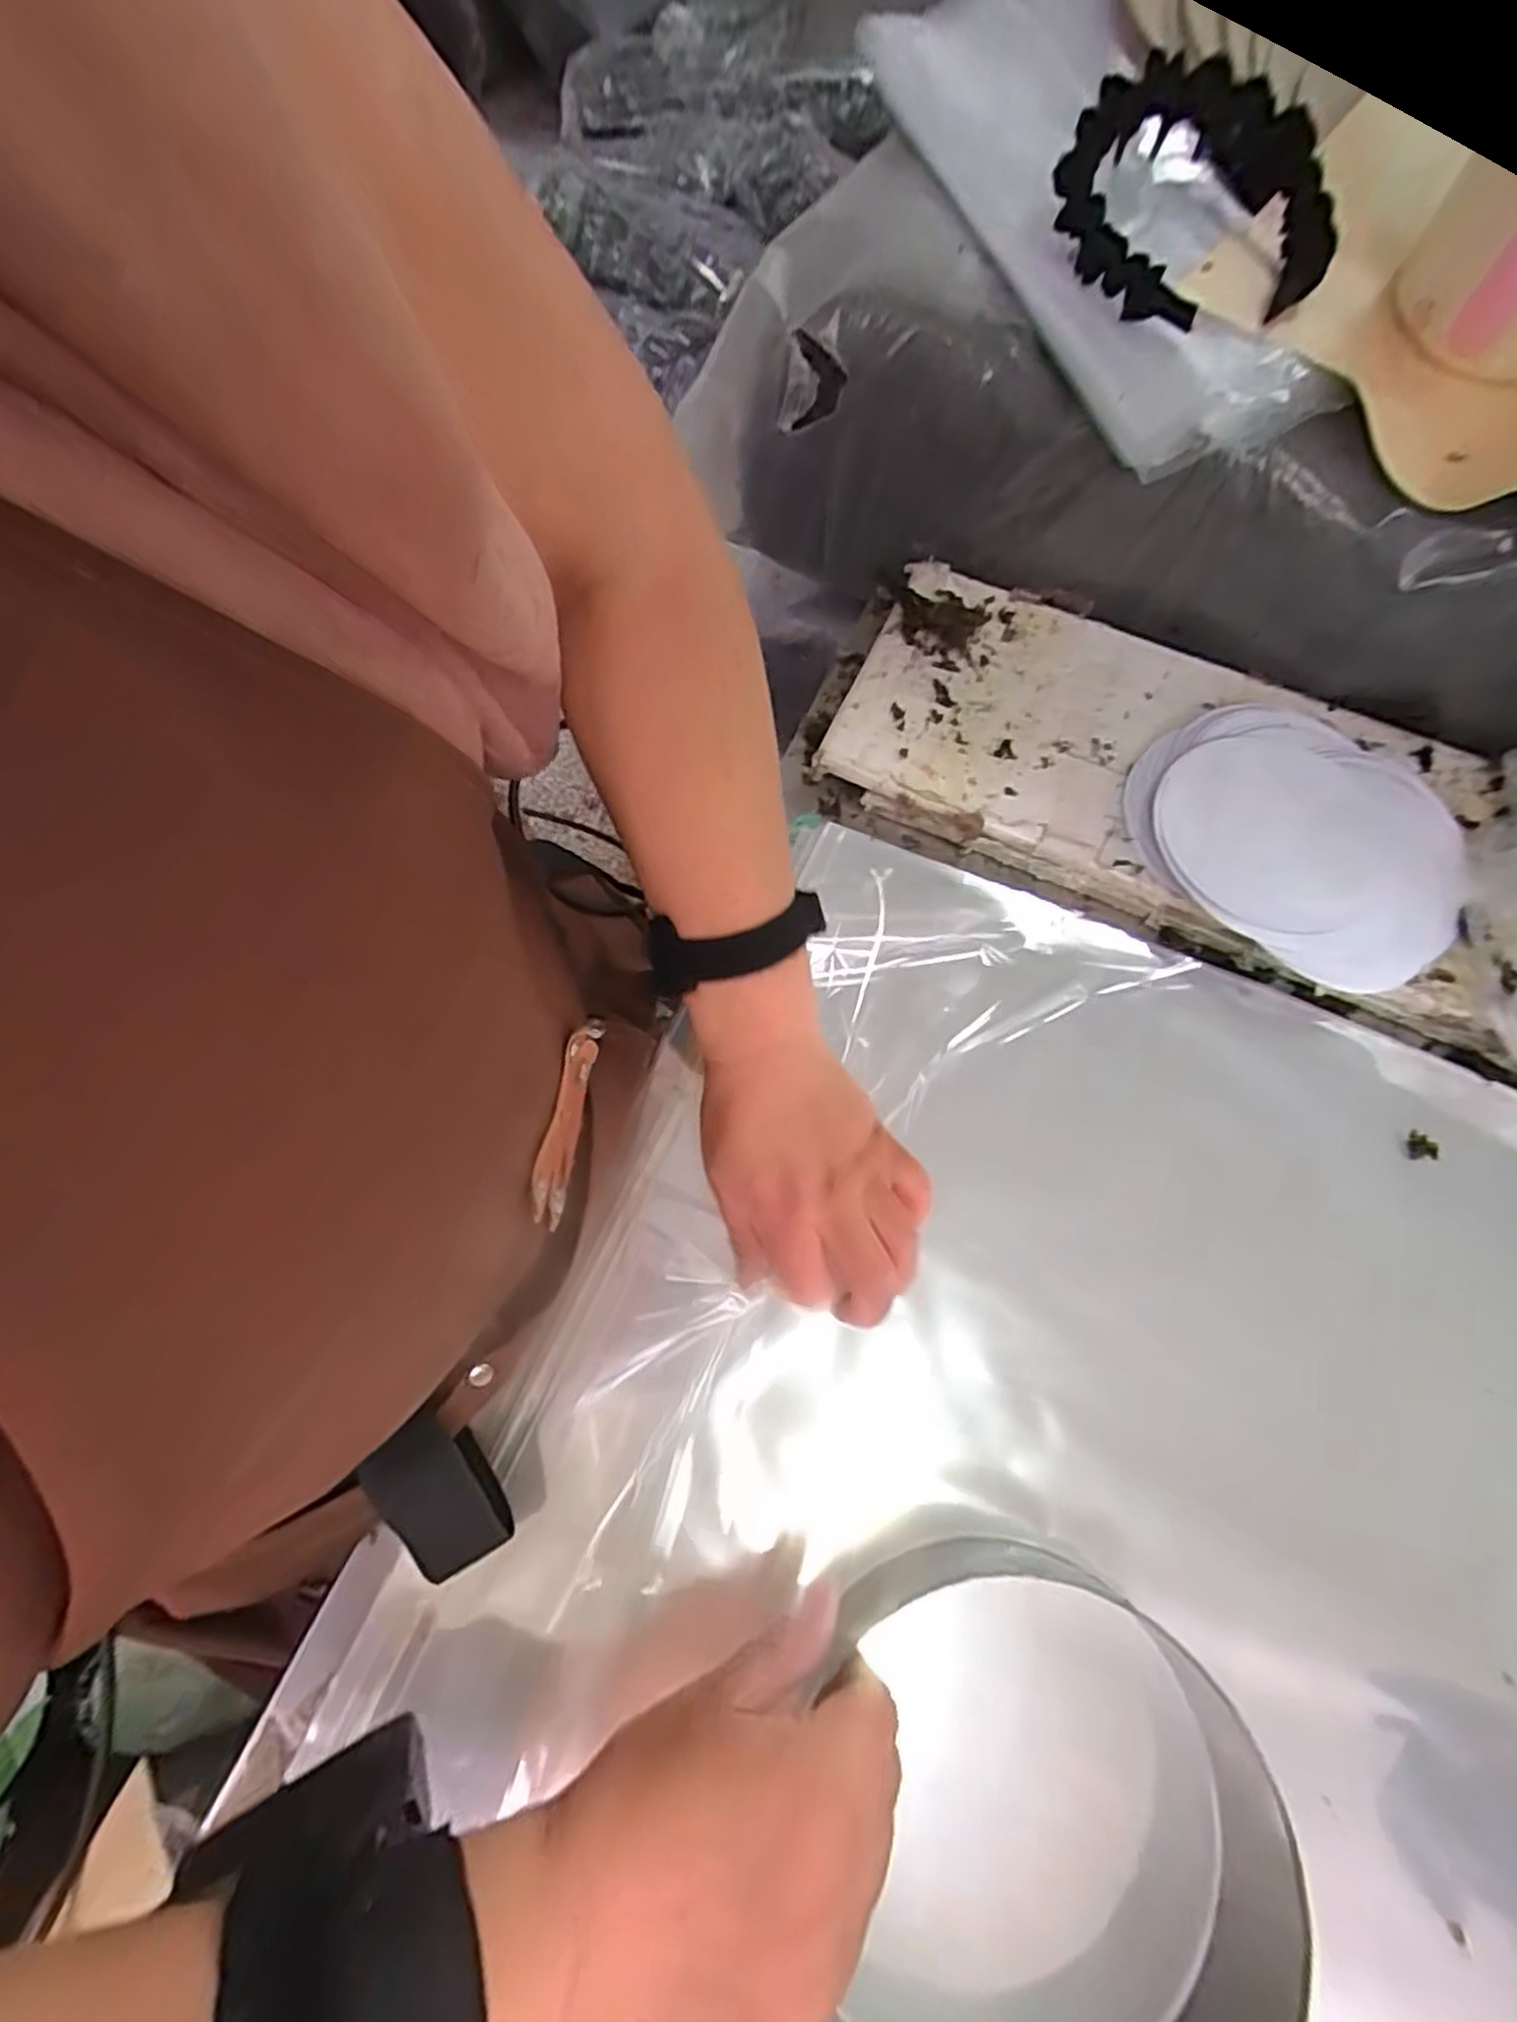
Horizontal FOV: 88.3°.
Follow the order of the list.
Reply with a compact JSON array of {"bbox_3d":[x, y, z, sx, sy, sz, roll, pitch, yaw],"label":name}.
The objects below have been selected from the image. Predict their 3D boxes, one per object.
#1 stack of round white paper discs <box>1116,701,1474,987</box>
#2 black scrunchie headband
[{"bbox_3d":[0.298,-0.101,0.425,0.174,0.024,0.145,37,75,12],"label":"stack of round white paper discs"},{"bbox_3d":[0.226,-0.421,0.402,0.144,0.043,0.156,0,70,0],"label":"black scrunchie headband"}]

